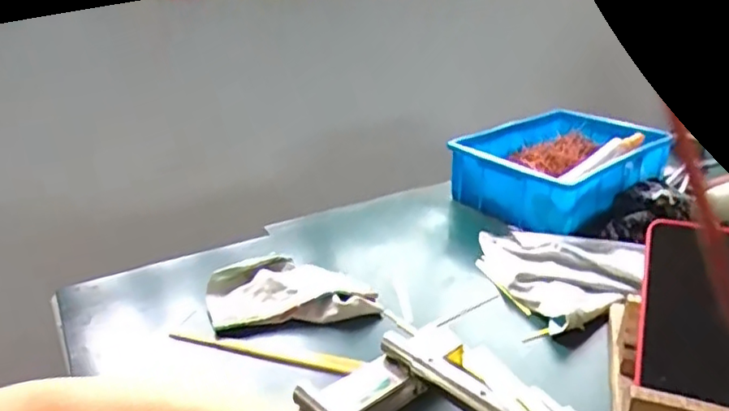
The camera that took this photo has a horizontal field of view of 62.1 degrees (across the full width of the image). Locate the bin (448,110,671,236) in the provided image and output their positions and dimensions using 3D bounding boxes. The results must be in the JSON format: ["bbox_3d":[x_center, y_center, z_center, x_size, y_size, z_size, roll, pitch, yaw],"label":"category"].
[{"bbox_3d":[0.307,-0.065,0.920,0.325,0.080,0.215,-20,30,-37],"label":"bin"}]

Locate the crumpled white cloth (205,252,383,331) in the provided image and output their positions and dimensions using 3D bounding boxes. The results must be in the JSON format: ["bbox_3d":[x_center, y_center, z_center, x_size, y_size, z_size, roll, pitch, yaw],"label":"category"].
[{"bbox_3d":[-0.079,0.092,0.647,0.168,0.031,0.111,-6,24,-11],"label":"crumpled white cloth"}]

